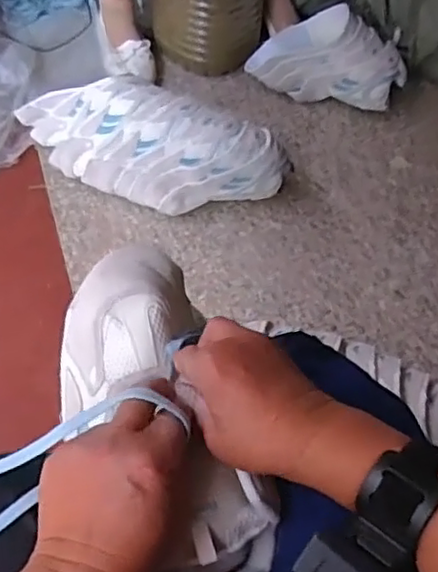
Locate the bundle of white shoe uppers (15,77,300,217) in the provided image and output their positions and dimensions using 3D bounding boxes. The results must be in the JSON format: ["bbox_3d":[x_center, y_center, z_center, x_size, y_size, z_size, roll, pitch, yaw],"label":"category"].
[{"bbox_3d":[-0.129,-0.236,1.065,0.469,0.148,0.165,22,59,11],"label":"bundle of white shoe uppers"}]

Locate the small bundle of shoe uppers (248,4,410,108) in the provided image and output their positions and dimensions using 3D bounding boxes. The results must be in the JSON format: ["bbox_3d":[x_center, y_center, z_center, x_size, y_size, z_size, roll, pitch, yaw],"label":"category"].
[{"bbox_3d":[0.207,-0.438,1.235,0.292,0.132,0.165,12,57,5],"label":"small bundle of shoe uppers"}]

